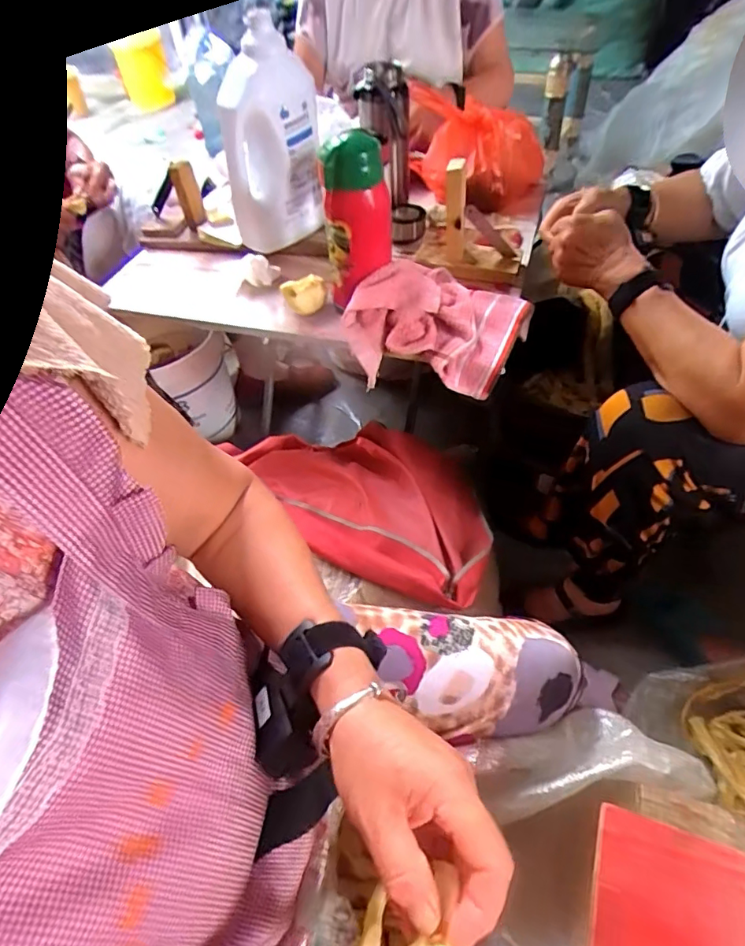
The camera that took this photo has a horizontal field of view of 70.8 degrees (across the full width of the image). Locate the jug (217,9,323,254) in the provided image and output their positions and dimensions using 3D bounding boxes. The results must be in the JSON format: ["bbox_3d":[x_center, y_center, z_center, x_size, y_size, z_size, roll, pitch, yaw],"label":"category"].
[{"bbox_3d":[-0.139,-0.458,0.733,0.108,0.242,0.111,9,51,13],"label":"jug"}]

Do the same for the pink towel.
[{"bbox_3d":[0.081,-0.195,0.662,0.199,0.095,0.186,17,54,19],"label":"pink towel"}]

